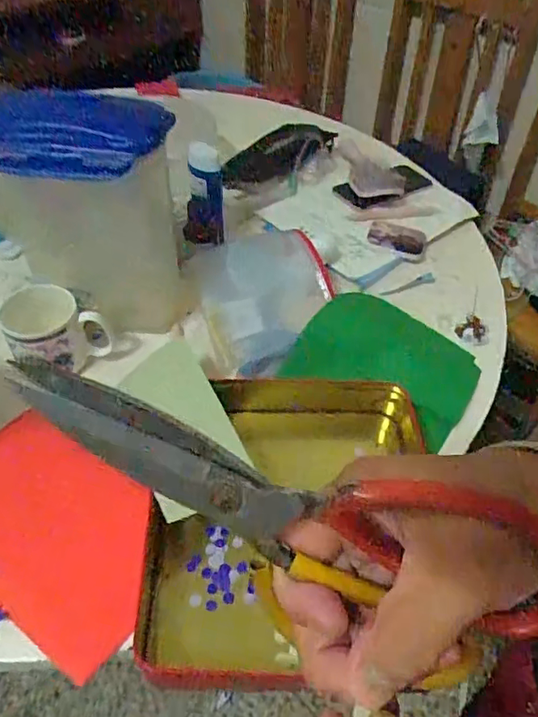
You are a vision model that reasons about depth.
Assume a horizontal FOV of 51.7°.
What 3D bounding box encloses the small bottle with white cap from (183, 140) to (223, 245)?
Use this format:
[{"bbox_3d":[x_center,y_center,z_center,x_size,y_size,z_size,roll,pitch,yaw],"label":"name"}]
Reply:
[{"bbox_3d":[-0.085,-0.215,0.726,0.048,0.033,0.132,-1,86,-4],"label":"small bottle with white cap"}]

